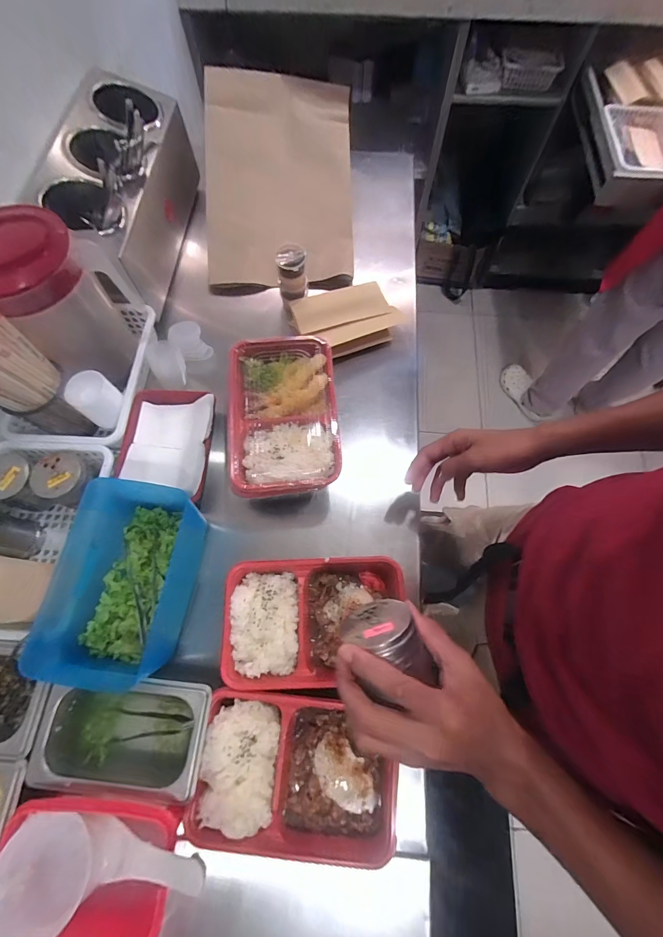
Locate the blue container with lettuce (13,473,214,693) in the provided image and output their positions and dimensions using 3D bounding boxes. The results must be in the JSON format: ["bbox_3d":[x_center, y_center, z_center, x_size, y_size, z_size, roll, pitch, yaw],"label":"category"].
[{"bbox_3d":[-0.253,0.130,0.456,0.138,0.100,0.220,7,70,3],"label":"blue container with lettuce"}]

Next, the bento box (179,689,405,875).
[{"bbox_3d":[-0.034,0.332,0.417,0.216,0.048,0.138,7,70,3],"label":"bento box"}]

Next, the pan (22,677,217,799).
[{"bbox_3d":[-0.227,0.287,0.414,0.180,0.059,0.102,4,70,2],"label":"pan"}]

